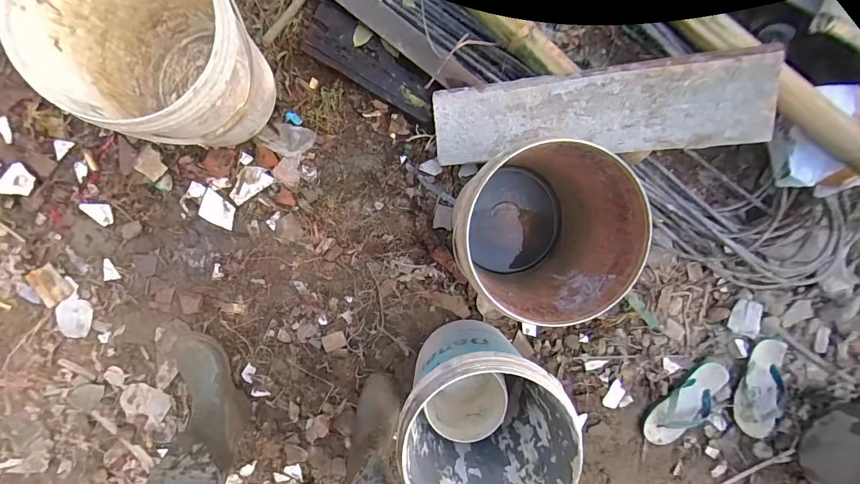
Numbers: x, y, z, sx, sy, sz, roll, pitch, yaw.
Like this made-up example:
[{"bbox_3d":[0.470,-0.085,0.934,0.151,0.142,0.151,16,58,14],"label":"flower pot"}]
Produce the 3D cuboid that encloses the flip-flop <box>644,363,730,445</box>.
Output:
[{"bbox_3d":[0.673,0.426,1.012,0.108,0.043,0.255,40,88,-4],"label":"flip-flop"}]

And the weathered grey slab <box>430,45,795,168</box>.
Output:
[{"bbox_3d":[0.326,-0.265,0.802,0.638,0.020,0.165,-1,108,16],"label":"weathered grey slab"}]

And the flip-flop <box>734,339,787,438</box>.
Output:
[{"bbox_3d":[0.855,0.379,1.005,0.114,0.027,0.247,1,91,-3],"label":"flip-flop"}]

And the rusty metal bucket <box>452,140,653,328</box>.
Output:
[{"bbox_3d":[0.196,-0.023,0.804,0.296,0.380,0.302,0,91,-4],"label":"rusty metal bucket"}]

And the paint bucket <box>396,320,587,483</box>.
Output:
[{"bbox_3d":[0.090,0.342,0.807,0.288,0.342,0.299,0,91,-4],"label":"paint bucket"}]

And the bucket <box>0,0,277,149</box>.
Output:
[{"bbox_3d":[-0.493,-0.346,0.764,0.317,0.358,0.301,0,91,-4],"label":"bucket"}]

